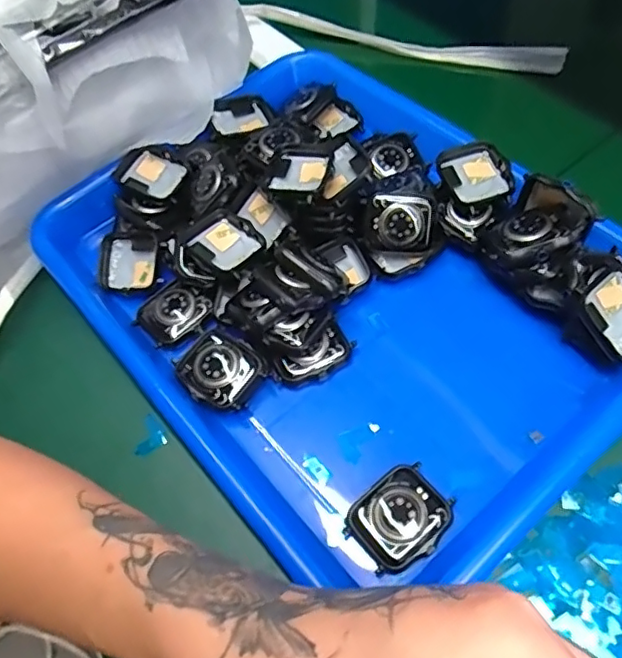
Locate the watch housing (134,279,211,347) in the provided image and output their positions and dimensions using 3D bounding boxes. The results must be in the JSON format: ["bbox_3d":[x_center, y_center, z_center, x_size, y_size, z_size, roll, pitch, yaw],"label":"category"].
[{"bbox_3d":[-0.081,-0.008,0.346,0.041,0.009,0.041,-36,62,-3],"label":"watch housing"}]

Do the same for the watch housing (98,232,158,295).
[{"bbox_3d":[-0.114,-0.042,0.364,0.041,0.007,0.038,-3,83,16],"label":"watch housing"}]

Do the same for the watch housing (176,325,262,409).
[{"bbox_3d":[-0.049,0.022,0.316,0.041,0.016,0.039,34,68,24],"label":"watch housing"}]

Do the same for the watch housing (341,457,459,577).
[{"bbox_3d":[0.042,0.089,0.273,0.047,0.011,0.038,-36,61,-14],"label":"watch housing"}]

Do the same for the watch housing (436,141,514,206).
[{"bbox_3d":[0.098,-0.091,0.344,0.036,0.010,0.040,-20,65,0],"label":"watch housing"}]

